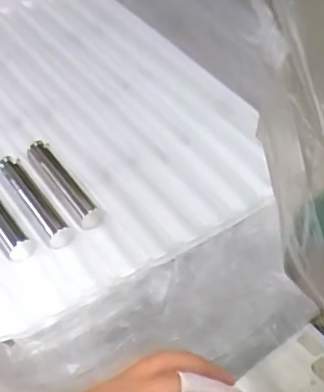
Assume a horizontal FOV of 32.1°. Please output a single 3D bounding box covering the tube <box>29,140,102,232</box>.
[{"bbox_3d":[-0.082,-0.009,0.463,0.023,0.026,0.091,-28,55,-28],"label":"tube"}]

